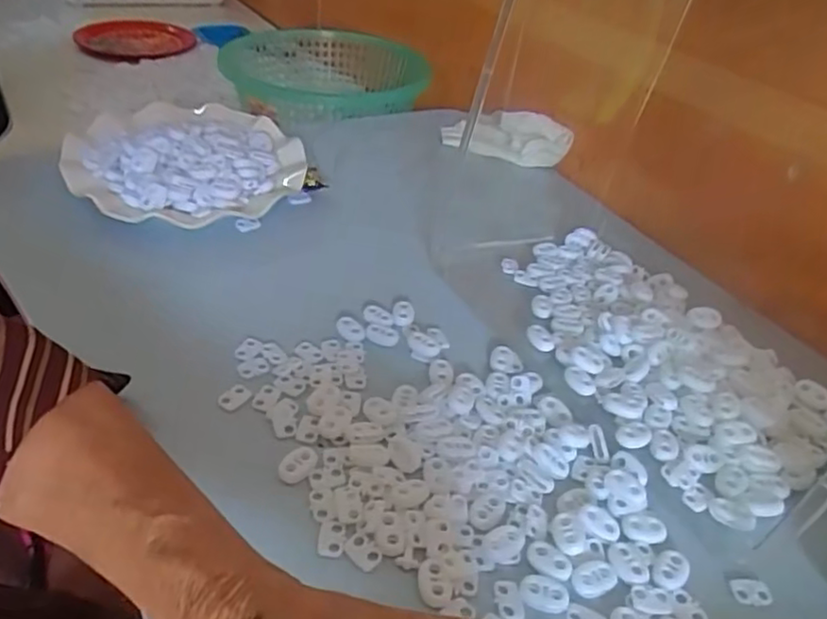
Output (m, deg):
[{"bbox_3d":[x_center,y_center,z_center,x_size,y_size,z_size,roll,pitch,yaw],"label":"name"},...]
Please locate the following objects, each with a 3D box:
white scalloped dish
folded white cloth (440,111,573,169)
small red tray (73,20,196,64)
[{"bbox_3d":[-0.182,-0.124,0.529,0.181,0.027,0.161,-16,44,-27],"label":"white scalloped dish"},{"bbox_3d":[0.092,-0.175,0.643,0.125,0.050,0.035,15,39,10],"label":"folded white cloth"},{"bbox_3d":[-0.423,-0.412,1.005,0.172,0.022,0.159,30,43,26],"label":"small red tray"}]

